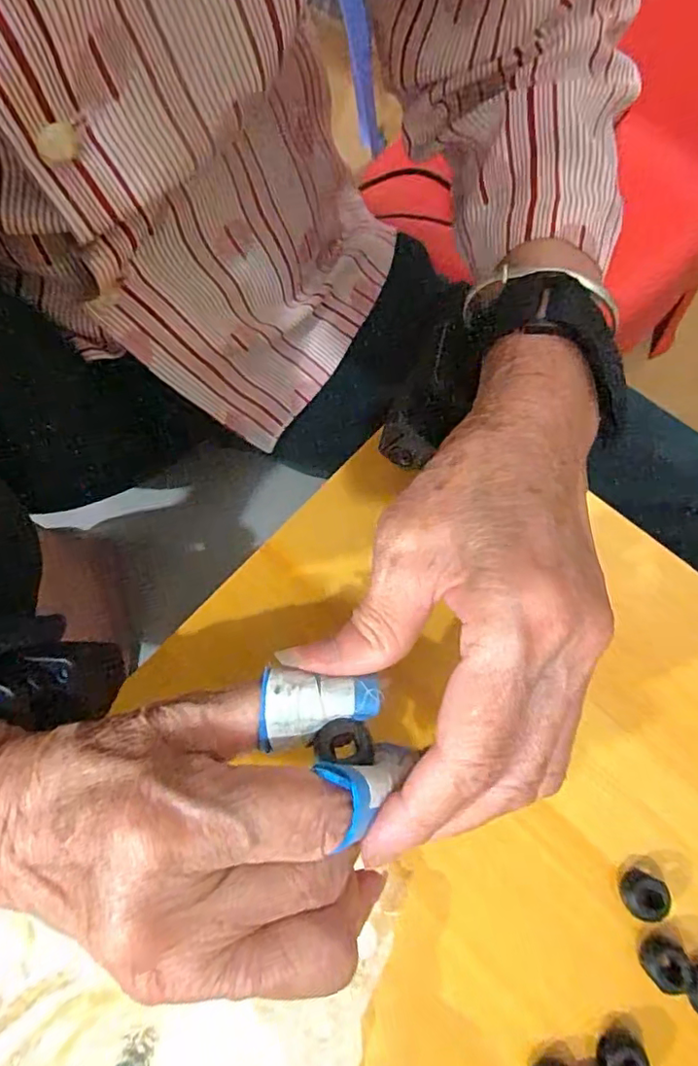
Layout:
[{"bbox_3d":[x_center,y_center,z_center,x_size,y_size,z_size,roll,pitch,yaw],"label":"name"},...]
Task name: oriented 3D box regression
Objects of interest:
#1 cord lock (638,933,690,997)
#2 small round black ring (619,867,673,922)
[{"bbox_3d":[0.121,0.165,0.213,0.014,0.011,0.017,31,73,12],"label":"cord lock"},{"bbox_3d":[0.117,0.145,0.221,0.015,0.011,0.016,-1,69,2],"label":"small round black ring"}]

